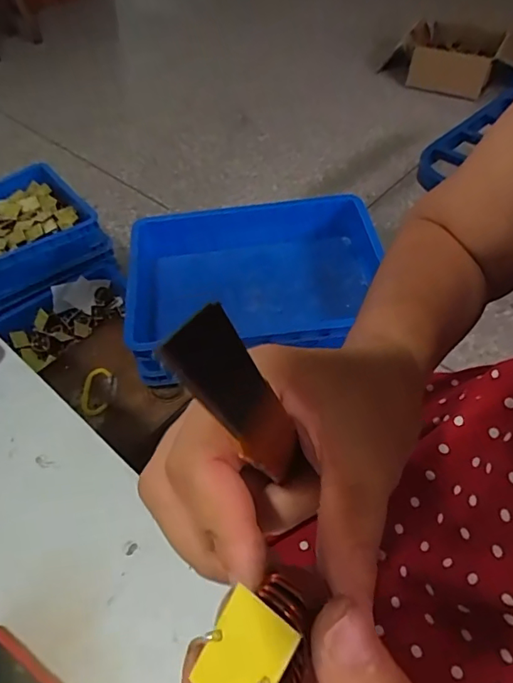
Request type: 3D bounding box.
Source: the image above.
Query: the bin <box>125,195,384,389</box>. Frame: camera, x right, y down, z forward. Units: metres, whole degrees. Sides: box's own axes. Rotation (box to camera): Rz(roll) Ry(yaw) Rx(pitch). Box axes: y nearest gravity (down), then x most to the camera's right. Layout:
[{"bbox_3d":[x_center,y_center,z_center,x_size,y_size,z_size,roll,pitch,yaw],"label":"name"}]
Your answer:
[{"bbox_3d":[0.008,-0.104,0.865,0.431,0.098,0.316,-5,50,-3],"label":"bin"}]

